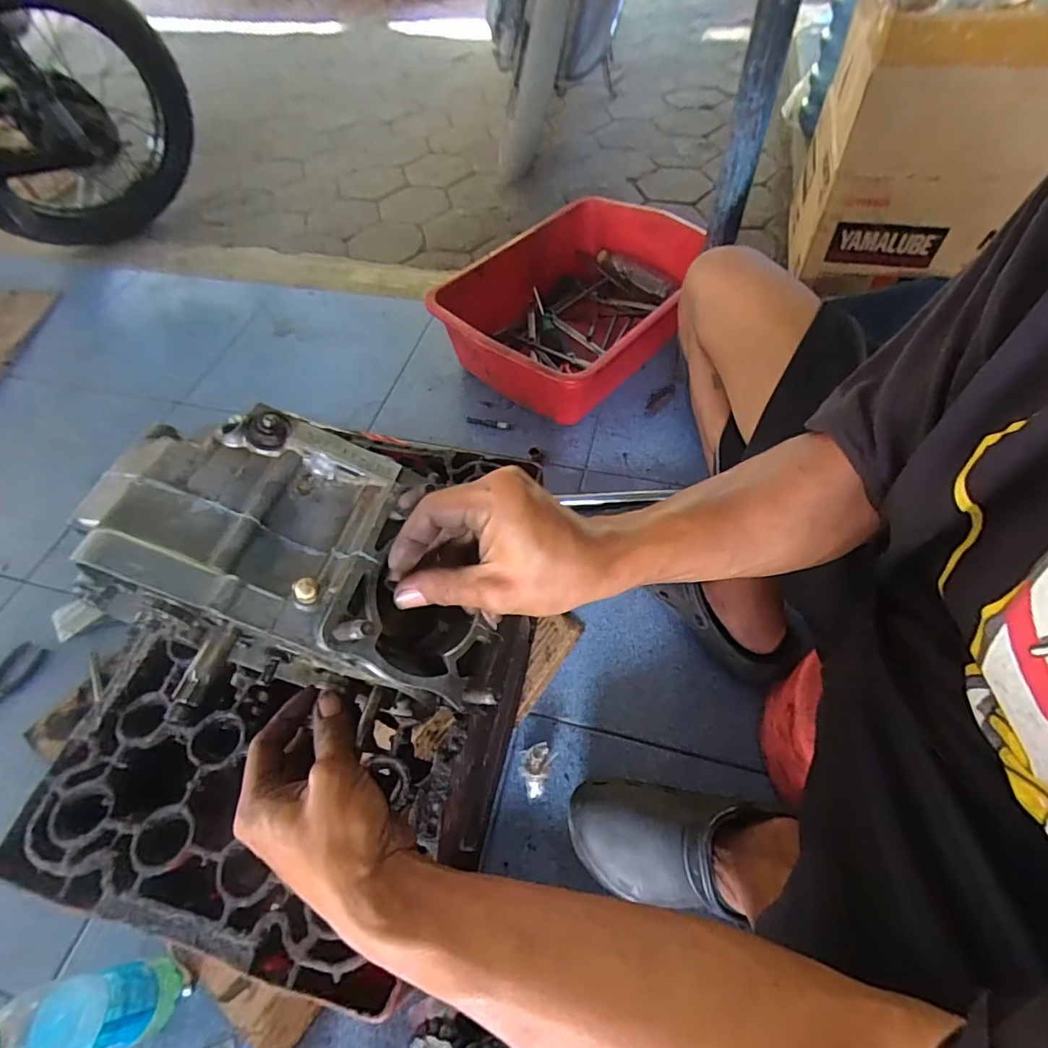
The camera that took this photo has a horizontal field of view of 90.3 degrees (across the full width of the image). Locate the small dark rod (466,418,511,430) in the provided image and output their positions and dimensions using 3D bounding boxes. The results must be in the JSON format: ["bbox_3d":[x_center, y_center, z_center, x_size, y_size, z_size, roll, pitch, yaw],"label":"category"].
[{"bbox_3d":[-0.063,-0.180,0.932,0.081,0.006,0.014,9,58,8],"label":"small dark rod"}]

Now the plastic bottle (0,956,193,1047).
[{"bbox_3d":[-0.373,0.419,0.441,0.054,0.214,0.062,-15,57,-7],"label":"plastic bottle"}]

